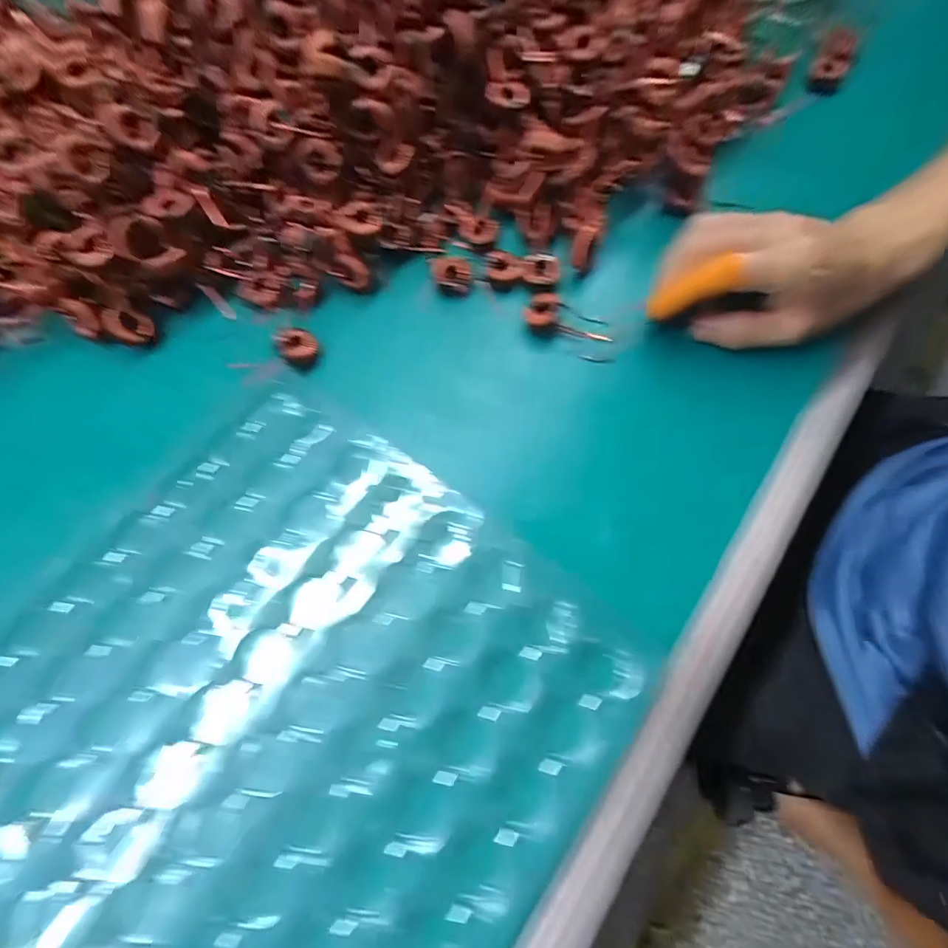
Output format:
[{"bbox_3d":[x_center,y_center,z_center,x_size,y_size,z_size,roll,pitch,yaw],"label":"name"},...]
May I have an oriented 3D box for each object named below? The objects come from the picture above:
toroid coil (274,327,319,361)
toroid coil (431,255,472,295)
[{"bbox_3d":[-0.116,-0.086,0.287,0.023,0.009,0.026,-28,71,-9],"label":"toroid coil"},{"bbox_3d":[-0.015,-0.139,0.303,0.026,0.012,0.023,4,69,3],"label":"toroid coil"}]

